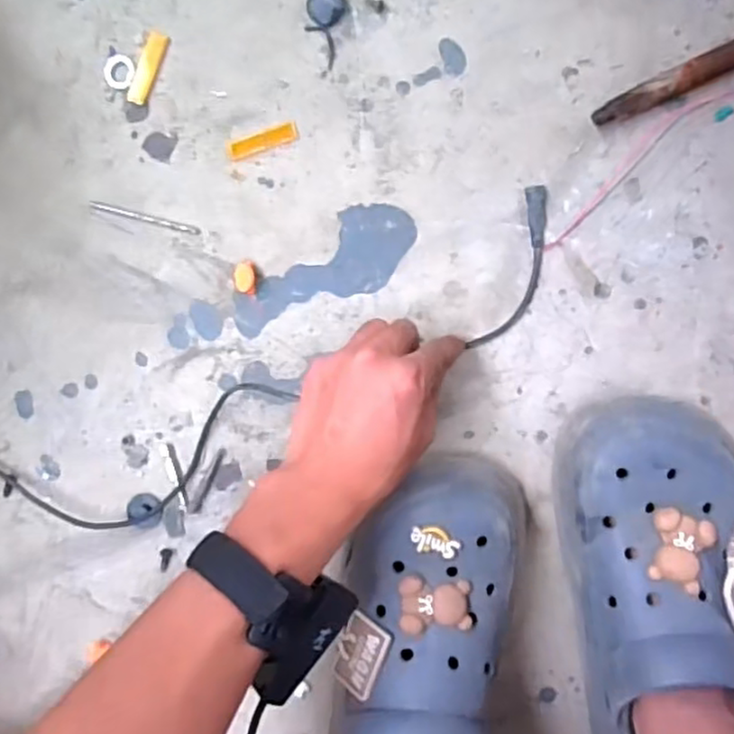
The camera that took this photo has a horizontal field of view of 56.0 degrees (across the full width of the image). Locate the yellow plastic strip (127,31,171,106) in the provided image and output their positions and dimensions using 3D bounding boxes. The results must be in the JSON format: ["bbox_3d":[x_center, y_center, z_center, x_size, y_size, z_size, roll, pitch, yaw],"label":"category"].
[{"bbox_3d":[-0.148,-0.202,0.466,0.015,0.004,0.048,22,95,5],"label":"yellow plastic strip"}]

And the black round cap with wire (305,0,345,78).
[{"bbox_3d":[-0.027,-0.219,0.452,0.025,0.009,0.054,-1,107,6],"label":"black round cap with wire"}]

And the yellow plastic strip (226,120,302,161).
[{"bbox_3d":[-0.069,-0.151,0.461,0.049,0.004,0.013,-17,91,7],"label":"yellow plastic strip"}]

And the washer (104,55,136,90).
[{"bbox_3d":[-0.168,-0.200,0.469,0.022,0.004,0.023,4,93,6],"label":"washer"}]

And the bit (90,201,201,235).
[{"bbox_3d":[-0.153,-0.102,0.474,0.080,0.004,0.006,15,94,5],"label":"bit"}]

